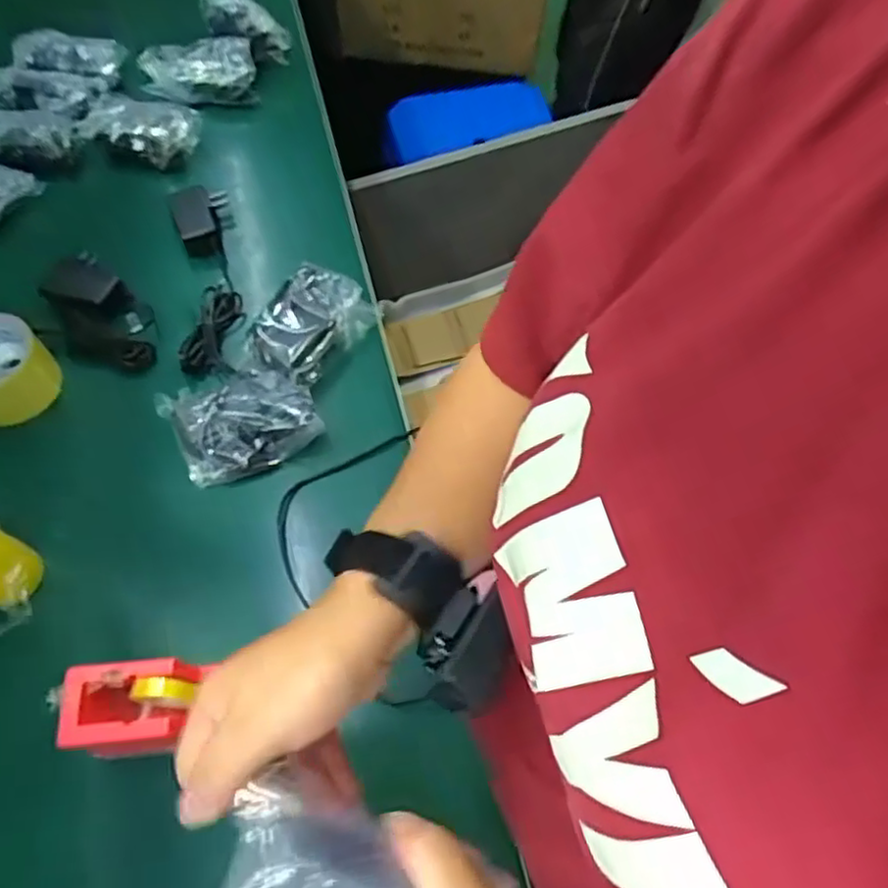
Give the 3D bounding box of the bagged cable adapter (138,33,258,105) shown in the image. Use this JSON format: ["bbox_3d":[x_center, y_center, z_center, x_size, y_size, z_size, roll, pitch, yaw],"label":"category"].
[{"bbox_3d":[-0.287,-0.433,0.810,0.132,0.052,0.067,-8,63,-5],"label":"bagged cable adapter"}]

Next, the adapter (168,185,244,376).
[{"bbox_3d":[-0.236,-0.162,0.698,0.061,0.045,0.231,-11,64,-6],"label":"adapter"}]

